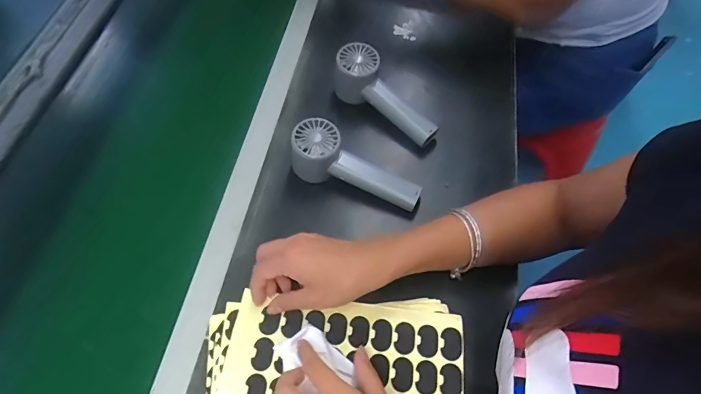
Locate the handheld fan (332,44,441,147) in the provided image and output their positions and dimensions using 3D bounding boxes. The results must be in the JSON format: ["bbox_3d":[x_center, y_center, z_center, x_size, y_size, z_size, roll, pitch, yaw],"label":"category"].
[{"bbox_3d":[0.043,-0.124,0.526,0.155,0.061,0.052,42,70,9],"label":"handheld fan"}]

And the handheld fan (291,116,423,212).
[{"bbox_3d":[0.004,-0.030,0.474,0.153,0.052,0.050,27,65,0],"label":"handheld fan"}]

